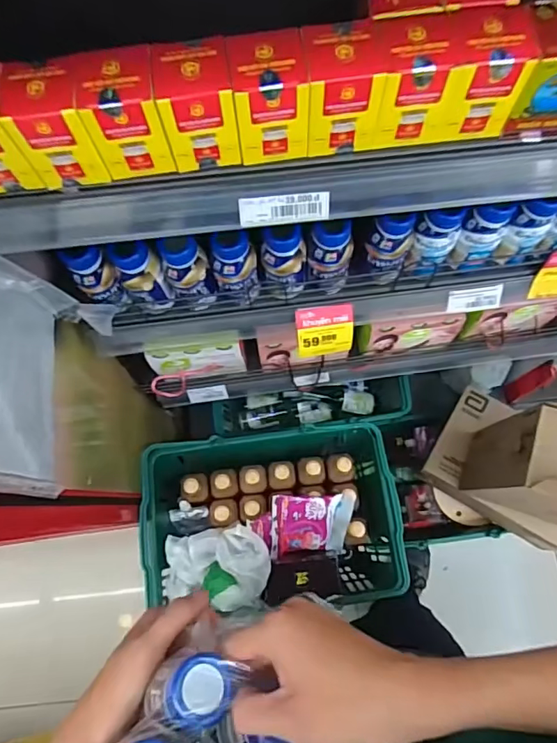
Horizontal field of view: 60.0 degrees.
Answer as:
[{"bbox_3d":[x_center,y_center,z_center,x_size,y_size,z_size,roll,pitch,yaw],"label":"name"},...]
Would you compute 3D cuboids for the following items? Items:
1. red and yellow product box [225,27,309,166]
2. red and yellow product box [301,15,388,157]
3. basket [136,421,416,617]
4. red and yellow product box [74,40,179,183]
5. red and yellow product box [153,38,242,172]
[{"bbox_3d":[-0.007,-0.211,0.374,0.053,0.070,0.055,-8,74,0],"label":"red and yellow product box"},{"bbox_3d":[0.047,-0.215,0.372,0.053,0.070,0.053,-8,74,-1],"label":"red and yellow product box"},{"bbox_3d":[-0.006,0.280,0.960,0.455,0.230,0.299,-5,74,0],"label":"basket"},{"bbox_3d":[-0.116,-0.198,0.372,0.054,0.071,0.055,-9,74,-1],"label":"red and yellow product box"},{"bbox_3d":[-0.061,-0.205,0.372,0.053,0.071,0.055,-9,74,-1],"label":"red and yellow product box"}]

